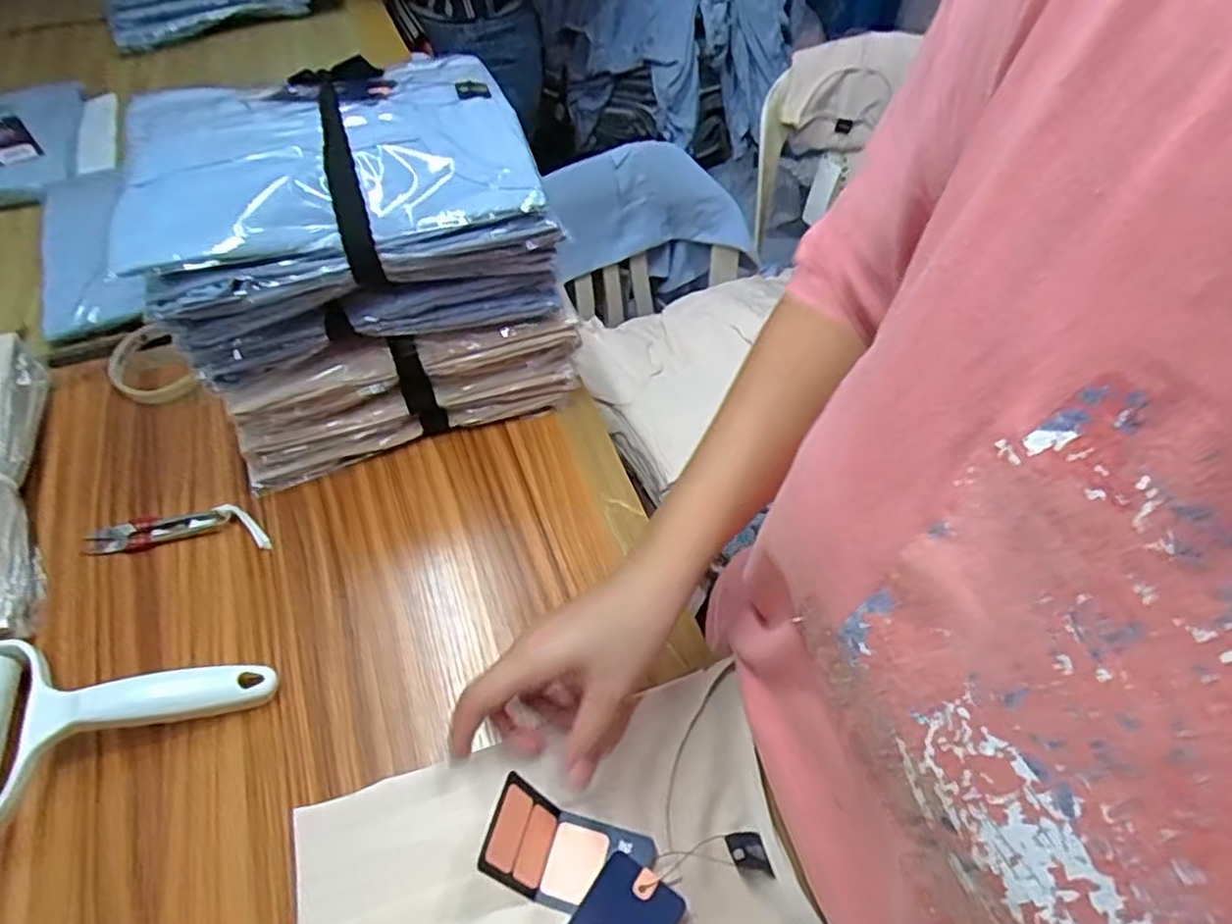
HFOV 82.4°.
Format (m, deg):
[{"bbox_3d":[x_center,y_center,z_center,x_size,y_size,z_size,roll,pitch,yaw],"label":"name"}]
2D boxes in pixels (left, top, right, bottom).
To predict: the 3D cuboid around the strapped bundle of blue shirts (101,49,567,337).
[{"bbox_3d":[-0.190,-0.202,0.475,0.249,0.057,0.197,-16,55,-11],"label":"strapped bundle of blue shirts"}]

